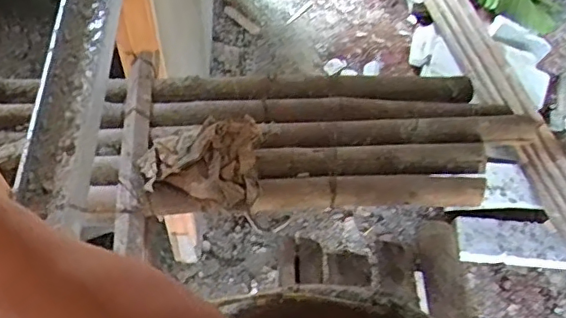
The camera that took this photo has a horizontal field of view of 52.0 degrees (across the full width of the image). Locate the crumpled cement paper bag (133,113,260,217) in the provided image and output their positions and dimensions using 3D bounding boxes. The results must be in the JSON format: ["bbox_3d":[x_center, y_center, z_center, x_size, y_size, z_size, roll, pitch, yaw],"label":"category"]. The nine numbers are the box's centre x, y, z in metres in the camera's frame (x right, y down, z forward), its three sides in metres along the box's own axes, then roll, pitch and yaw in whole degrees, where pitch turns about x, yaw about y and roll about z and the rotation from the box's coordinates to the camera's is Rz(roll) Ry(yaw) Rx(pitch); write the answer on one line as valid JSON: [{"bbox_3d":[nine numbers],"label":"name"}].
[{"bbox_3d":[-0.129,0.009,0.896,0.181,0.071,0.141,0,56,-3],"label":"crumpled cement paper bag"}]

